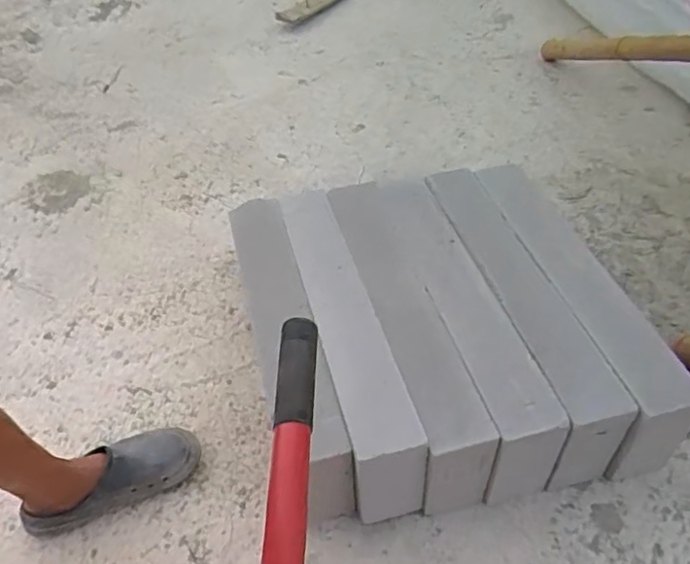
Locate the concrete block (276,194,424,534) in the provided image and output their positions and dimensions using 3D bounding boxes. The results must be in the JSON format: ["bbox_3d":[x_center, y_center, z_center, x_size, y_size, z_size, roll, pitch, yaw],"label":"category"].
[{"bbox_3d":[-0.008,0.099,1.051,0.095,0.212,0.575,-12,47,-9],"label":"concrete block"}]

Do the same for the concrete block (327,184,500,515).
[{"bbox_3d":[0.092,0.077,1.034,0.094,0.181,0.565,-12,47,-9],"label":"concrete block"}]

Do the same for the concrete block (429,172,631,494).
[{"bbox_3d":[0.290,0.052,1.064,0.108,0.174,0.579,-12,47,-9],"label":"concrete block"}]

